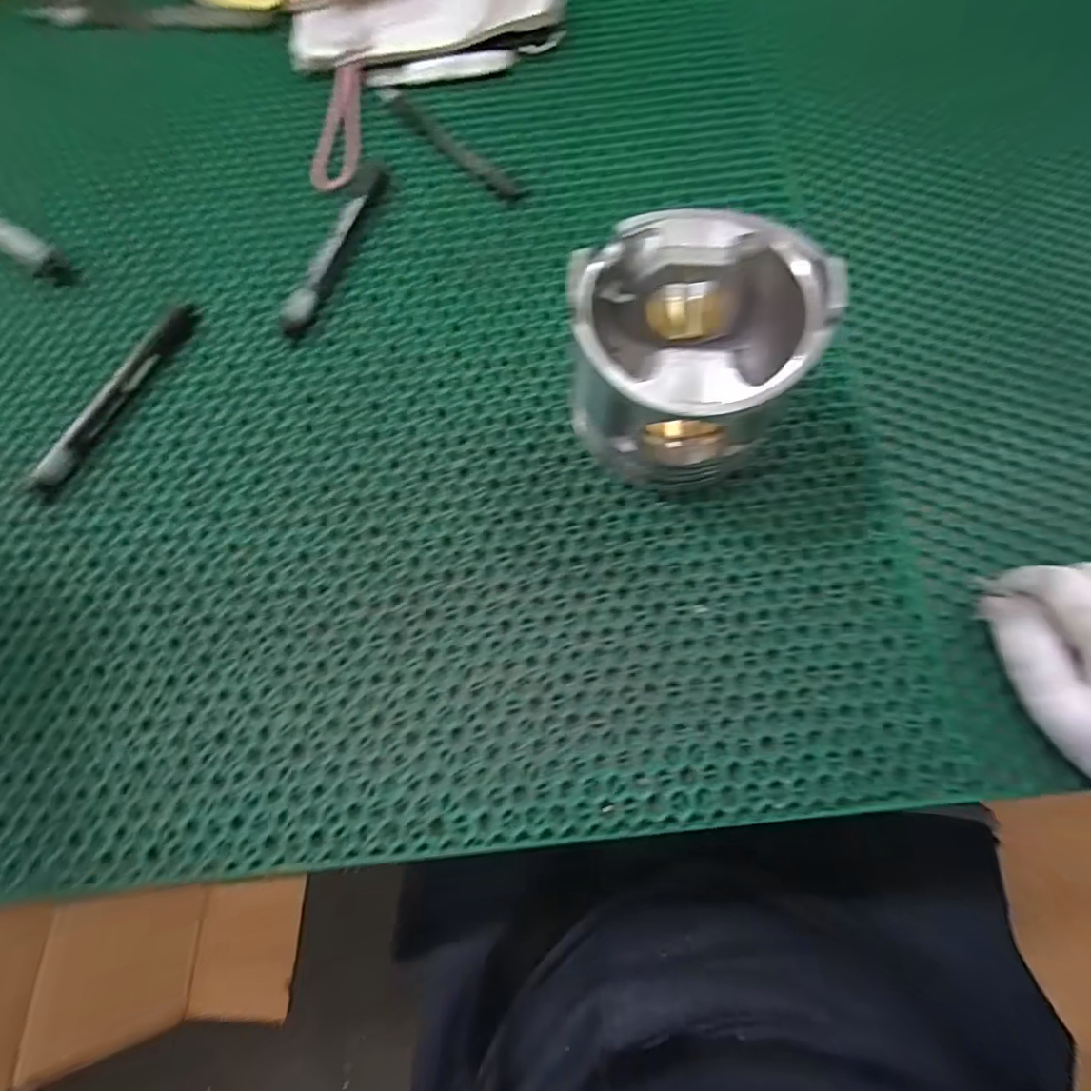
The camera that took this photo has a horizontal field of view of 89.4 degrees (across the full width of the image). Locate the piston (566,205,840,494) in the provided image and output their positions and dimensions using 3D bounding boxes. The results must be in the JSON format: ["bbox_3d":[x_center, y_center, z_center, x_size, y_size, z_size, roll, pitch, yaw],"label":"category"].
[{"bbox_3d":[0.072,-0.093,0.285,0.113,0.094,0.112,-1,74,2],"label":"piston"}]

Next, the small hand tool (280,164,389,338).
[{"bbox_3d":[-0.139,-0.205,0.364,0.024,0.022,0.144,15,75,6],"label":"small hand tool"}]

